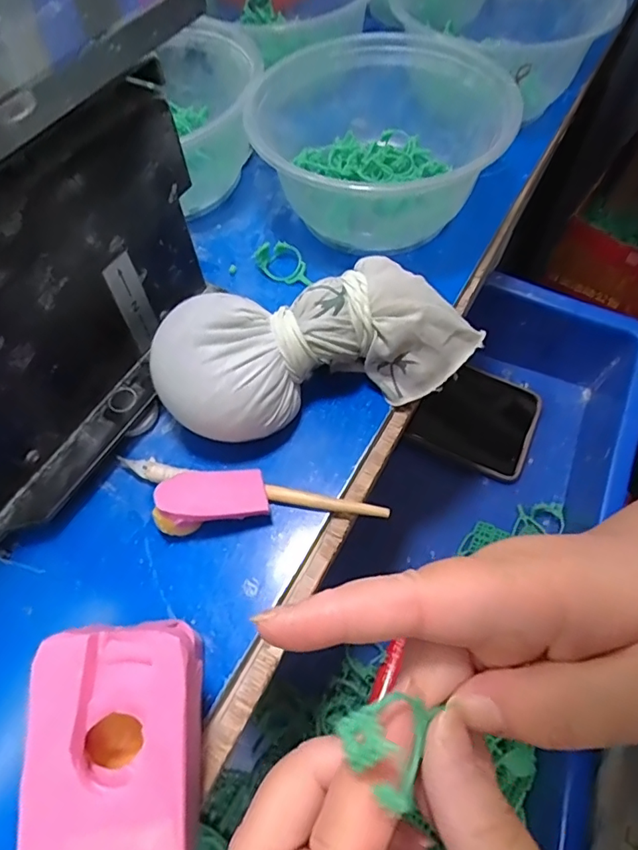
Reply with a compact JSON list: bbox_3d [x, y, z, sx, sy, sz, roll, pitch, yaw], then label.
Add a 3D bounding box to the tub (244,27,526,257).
[{"bbox_3d":[0.032,-0.149,0.282,0.130,0.055,0.127,5,60,5],"label":"tub"}]

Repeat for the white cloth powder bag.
[{"bbox_3d":[0.004,-0.033,0.232,0.148,0.050,0.052,-18,61,-8],"label":"white cloth powder bag"}]

